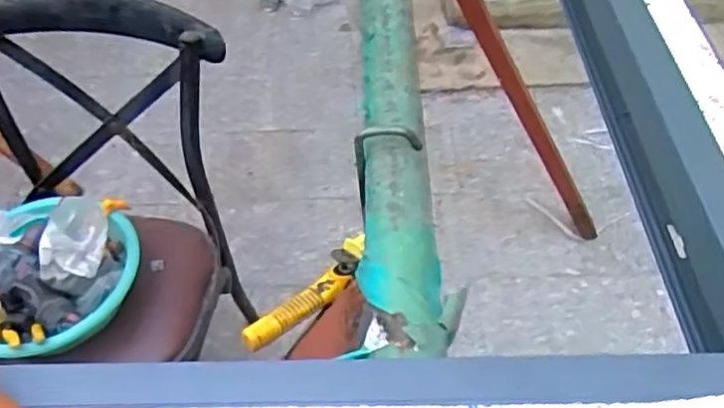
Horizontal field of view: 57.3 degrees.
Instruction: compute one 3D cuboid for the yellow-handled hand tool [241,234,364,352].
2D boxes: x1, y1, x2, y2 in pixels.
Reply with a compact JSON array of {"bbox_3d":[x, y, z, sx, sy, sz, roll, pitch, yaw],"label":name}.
[{"bbox_3d":[-0.049,0.088,0.625,0.143,0.029,0.027,-40,61,-9],"label":"yellow-handled hand tool"}]

